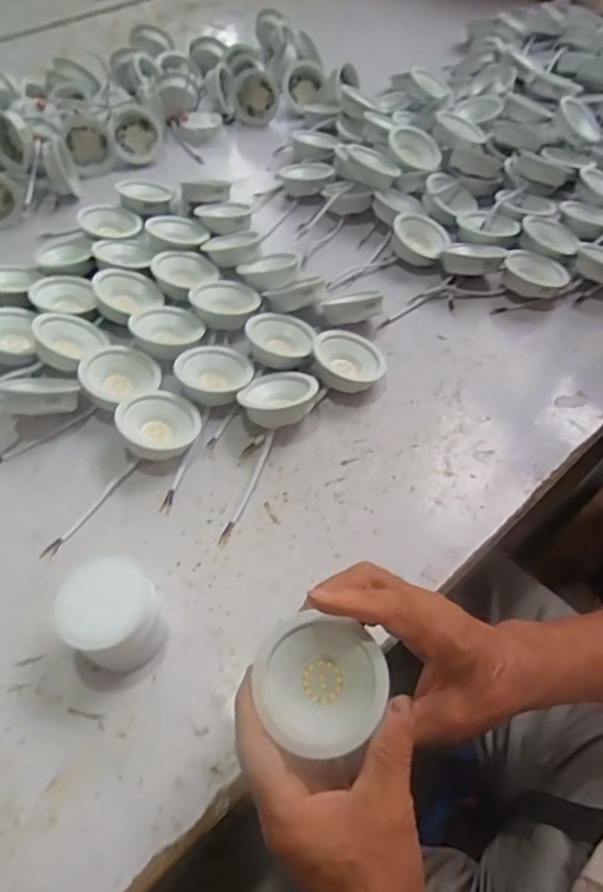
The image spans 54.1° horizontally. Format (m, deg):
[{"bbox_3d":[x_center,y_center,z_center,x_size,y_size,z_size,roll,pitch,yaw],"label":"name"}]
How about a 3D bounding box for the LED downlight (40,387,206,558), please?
[{"bbox_3d":[-0.143,0.017,0.494,0.072,0.040,0.167,14,55,10],"label":"LED downlight"}]

